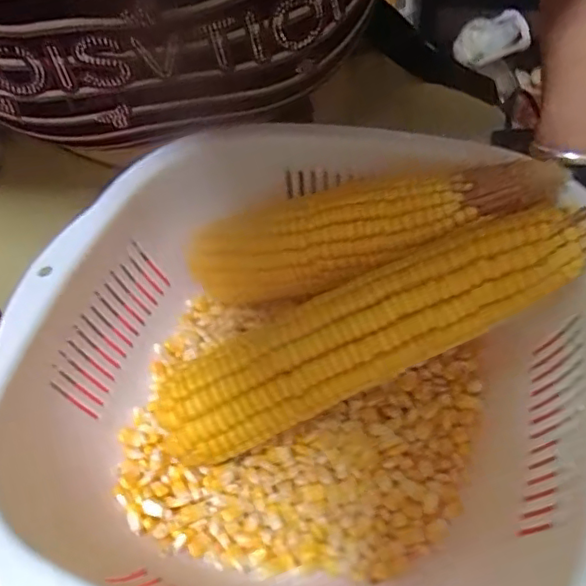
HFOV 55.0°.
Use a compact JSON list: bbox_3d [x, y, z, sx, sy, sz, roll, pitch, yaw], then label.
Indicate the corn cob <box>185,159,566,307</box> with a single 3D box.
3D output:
[{"bbox_3d":[0.030,-0.030,0.290,0.183,0.037,0.041,-13,50,22],"label":"corn cob"}]

